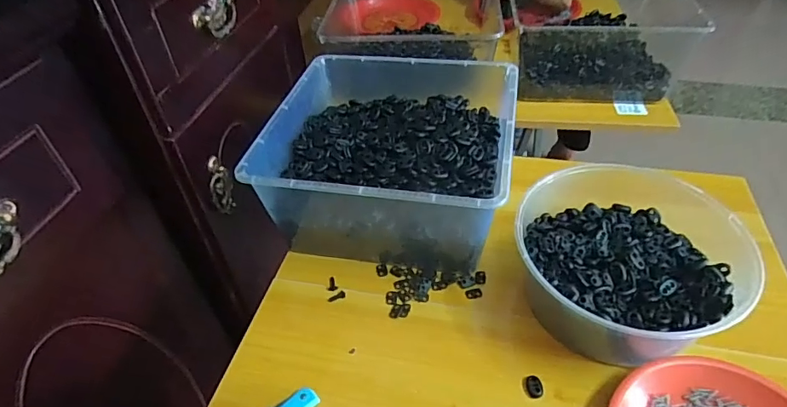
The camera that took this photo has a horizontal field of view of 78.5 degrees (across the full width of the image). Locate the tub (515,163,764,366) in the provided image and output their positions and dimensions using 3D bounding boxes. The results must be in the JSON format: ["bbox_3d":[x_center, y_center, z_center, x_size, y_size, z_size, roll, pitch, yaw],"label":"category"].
[{"bbox_3d":[0.246,0.065,0.522,0.211,0.096,0.221,-2,44,2],"label":"tub"}]

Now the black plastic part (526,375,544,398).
[{"bbox_3d":[0.140,0.181,0.477,0.015,0.004,0.023,-5,44,-1],"label":"black plastic part"}]

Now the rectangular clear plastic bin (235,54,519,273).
[{"bbox_3d":[-0.002,-0.063,0.648,0.294,0.142,0.301,6,44,10],"label":"rectangular clear plastic bin"}]

